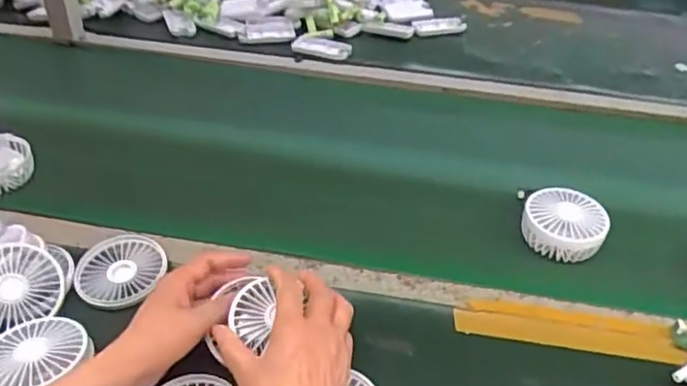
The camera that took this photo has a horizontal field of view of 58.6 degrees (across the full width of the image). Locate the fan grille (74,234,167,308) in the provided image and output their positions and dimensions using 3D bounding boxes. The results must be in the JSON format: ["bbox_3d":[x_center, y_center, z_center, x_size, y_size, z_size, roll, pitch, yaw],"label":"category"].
[{"bbox_3d":[-0.229,0.082,0.630,0.085,0.019,0.094,-4,39,-8],"label":"fan grille"}]

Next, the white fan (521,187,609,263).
[{"bbox_3d":[0.244,0.033,0.687,0.093,0.047,0.088,19,42,19],"label":"white fan"}]

